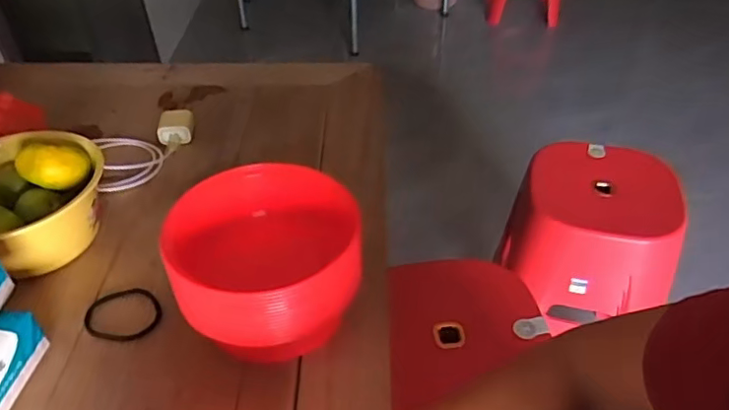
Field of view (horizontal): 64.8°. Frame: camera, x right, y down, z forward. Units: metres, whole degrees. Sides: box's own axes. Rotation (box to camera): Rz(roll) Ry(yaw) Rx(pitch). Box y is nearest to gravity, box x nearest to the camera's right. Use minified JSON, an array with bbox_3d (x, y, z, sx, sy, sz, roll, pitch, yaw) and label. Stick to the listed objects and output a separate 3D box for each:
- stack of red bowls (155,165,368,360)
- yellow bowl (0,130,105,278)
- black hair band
[{"bbox_3d":[-0.089,0.060,0.539,0.162,0.116,0.165,-7,41,-4],"label":"stack of red bowls"},{"bbox_3d":[-0.354,-0.005,0.626,0.151,0.099,0.146,0,41,0],"label":"yellow bowl"},{"bbox_3d":[-0.238,0.108,0.572,0.072,0.006,0.064,9,42,11],"label":"black hair band"}]

